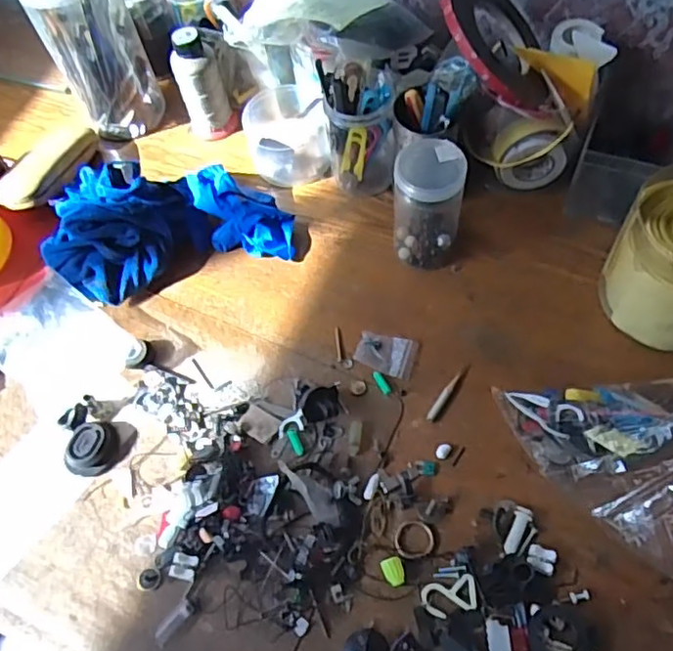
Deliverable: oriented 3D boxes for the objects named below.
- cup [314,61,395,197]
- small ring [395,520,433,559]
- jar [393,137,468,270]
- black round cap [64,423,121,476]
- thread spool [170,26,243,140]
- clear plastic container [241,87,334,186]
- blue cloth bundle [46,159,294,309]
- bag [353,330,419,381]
[{"bbox_3d":[0.028,-0.210,0.658,0.081,0.136,0.075,-5,60,1],"label":"cup"},{"bbox_3d":[0.063,0.175,0.507,0.031,0.005,0.031,-2,60,3],"label":"small ring"},{"bbox_3d":[0.089,-0.115,0.608,0.066,0.121,0.060,8,61,9],"label":"jar"},{"bbox_3d":[-0.215,0.108,0.550,0.038,0.017,0.046,5,60,7],"label":"black round cap"},{"bbox_3d":[-0.154,-0.273,0.714,0.055,0.129,0.042,15,62,12],"label":"thread spool"},{"bbox_3d":[-0.057,-0.221,0.715,0.094,0.063,0.116,-9,60,-1],"label":"clear plastic container"},{"bbox_3d":[-0.180,-0.116,0.651,0.252,0.080,0.147,-14,60,-4],"label":"blue cloth bundle"},{"bbox_3d":[0.047,0.027,0.593,0.055,0.005,0.039,15,62,13],"label":"bag"}]

